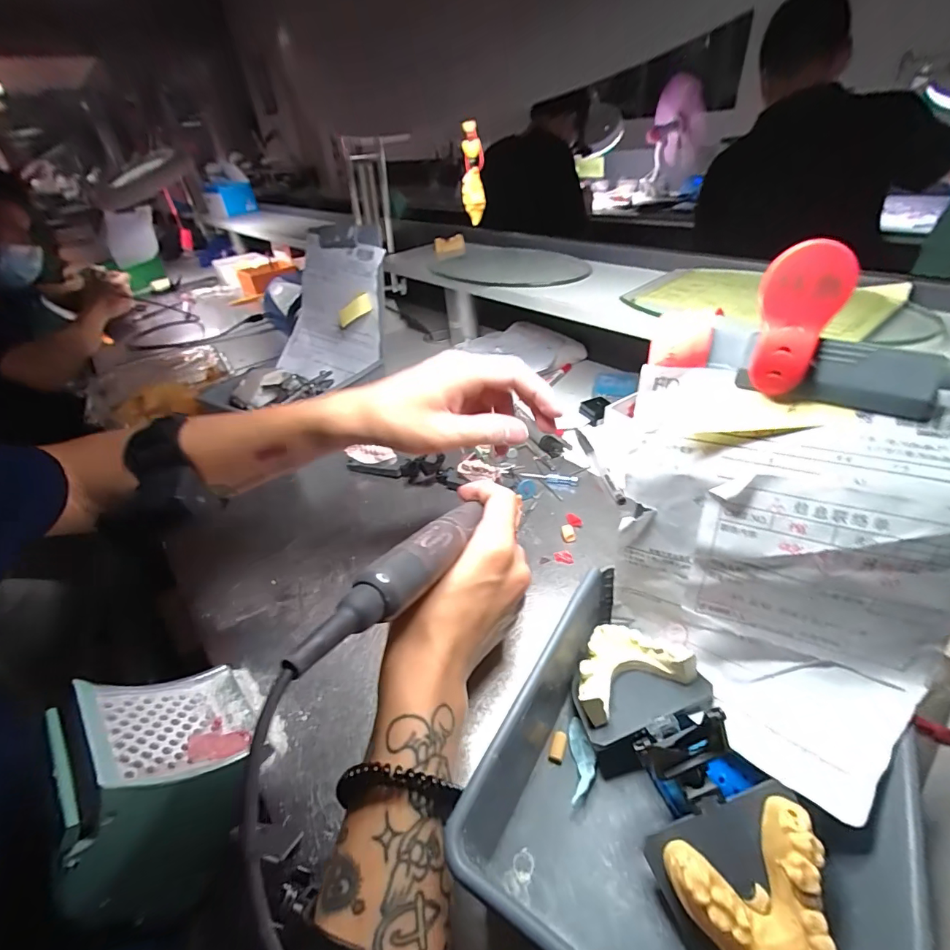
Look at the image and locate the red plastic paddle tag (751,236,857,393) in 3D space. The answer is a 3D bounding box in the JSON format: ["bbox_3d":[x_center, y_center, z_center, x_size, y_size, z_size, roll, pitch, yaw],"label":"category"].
[{"bbox_3d":[0.137,-0.066,0.194,0.031,0.060,0.014,20,24,29],"label":"red plastic paddle tag"}]

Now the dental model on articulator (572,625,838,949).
[{"bbox_3d":[0.108,0.149,0.221,0.086,0.042,0.164,-16,40,-12],"label":"dental model on articulator"}]

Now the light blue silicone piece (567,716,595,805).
[{"bbox_3d":[0.059,0.157,0.247,0.014,0.011,0.043,0,39,8],"label":"light blue silicone piece"}]

